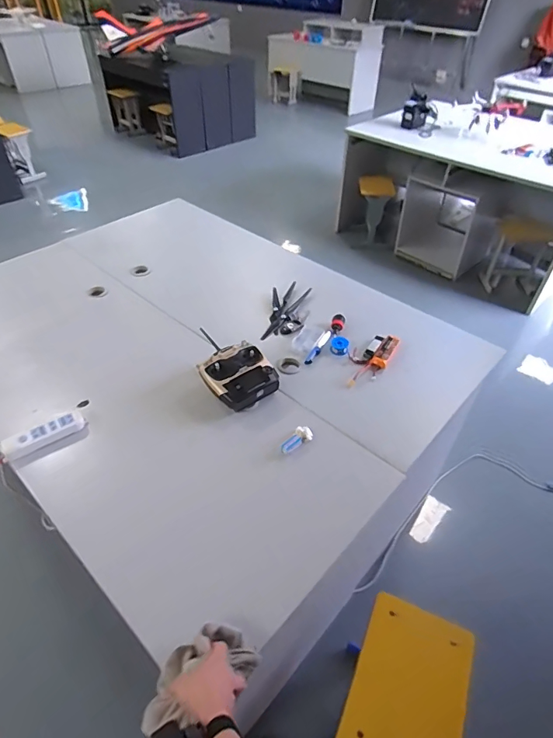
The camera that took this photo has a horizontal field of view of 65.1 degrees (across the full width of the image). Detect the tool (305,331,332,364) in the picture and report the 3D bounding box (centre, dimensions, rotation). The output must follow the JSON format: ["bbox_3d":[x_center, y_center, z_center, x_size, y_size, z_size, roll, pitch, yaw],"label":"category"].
[{"bbox_3d":[0.131,-0.065,1.325,0.025,0.013,0.162,22,48,20],"label":"tool"}]

